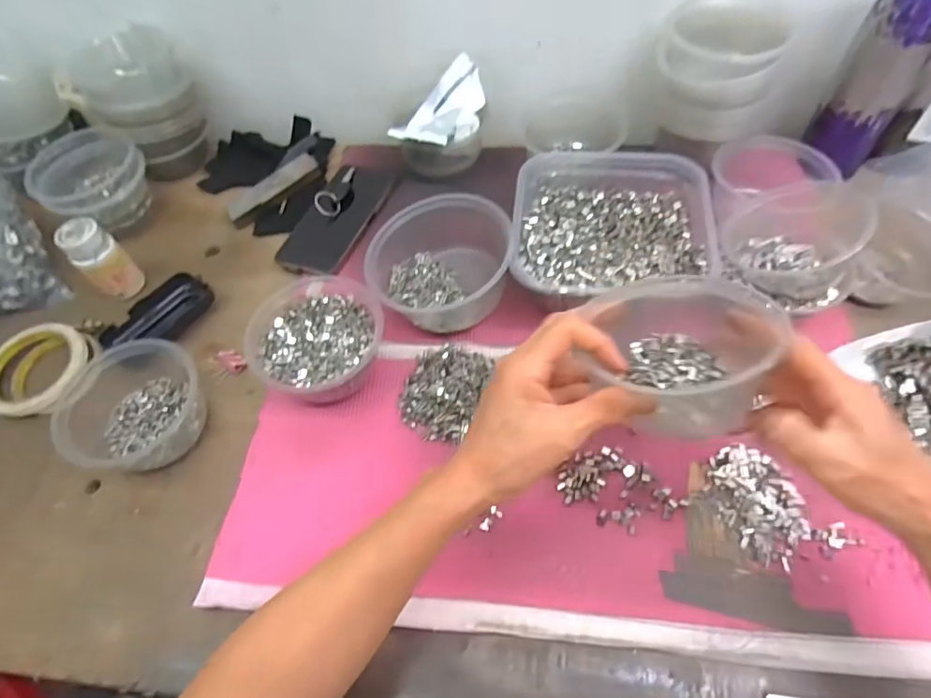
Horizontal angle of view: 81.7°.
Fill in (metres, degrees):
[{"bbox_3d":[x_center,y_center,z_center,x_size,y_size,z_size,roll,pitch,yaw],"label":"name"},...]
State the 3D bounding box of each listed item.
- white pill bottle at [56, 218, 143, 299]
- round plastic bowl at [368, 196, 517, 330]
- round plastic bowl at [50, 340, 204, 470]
[{"bbox_3d":[-0.375,-0.091,0.556,0.045,0.084,0.040,-40,63,-19],"label":"white pill bottle"},{"bbox_3d":[-0.022,-0.082,0.510,0.129,0.080,0.125,5,58,8],"label":"round plastic bowl"},{"bbox_3d":[-0.297,0.049,0.473,0.118,0.056,0.112,-2,58,4],"label":"round plastic bowl"}]

